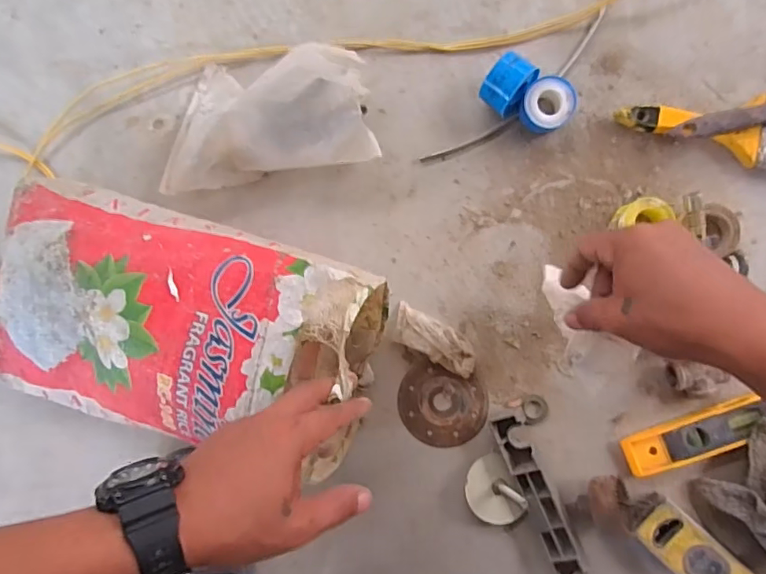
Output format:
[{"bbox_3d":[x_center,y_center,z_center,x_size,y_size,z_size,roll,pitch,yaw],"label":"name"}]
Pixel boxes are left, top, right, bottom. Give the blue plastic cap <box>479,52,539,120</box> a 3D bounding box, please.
[{"bbox_3d":[0.126,-0.202,0.535,0.041,0.056,0.052,35,90,9],"label":"blue plastic cap"}]

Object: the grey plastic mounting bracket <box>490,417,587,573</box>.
[{"bbox_3d":[0.155,0.218,0.498,0.032,0.029,0.194,-26,82,5],"label":"grey plastic mounting bracket"}]

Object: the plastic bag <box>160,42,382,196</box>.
[{"bbox_3d":[-0.129,-0.187,0.549,0.232,0.081,0.140,-7,84,7],"label":"plastic bag"}]

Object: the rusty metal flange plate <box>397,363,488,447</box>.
[{"bbox_3d":[0.060,0.124,0.539,0.088,0.007,0.077,15,87,9],"label":"rusty metal flange plate"}]

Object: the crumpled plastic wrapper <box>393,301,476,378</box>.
[{"bbox_3d":[0.053,0.056,0.540,0.095,0.015,0.037,31,90,9],"label":"crumpled plastic wrapper"}]

